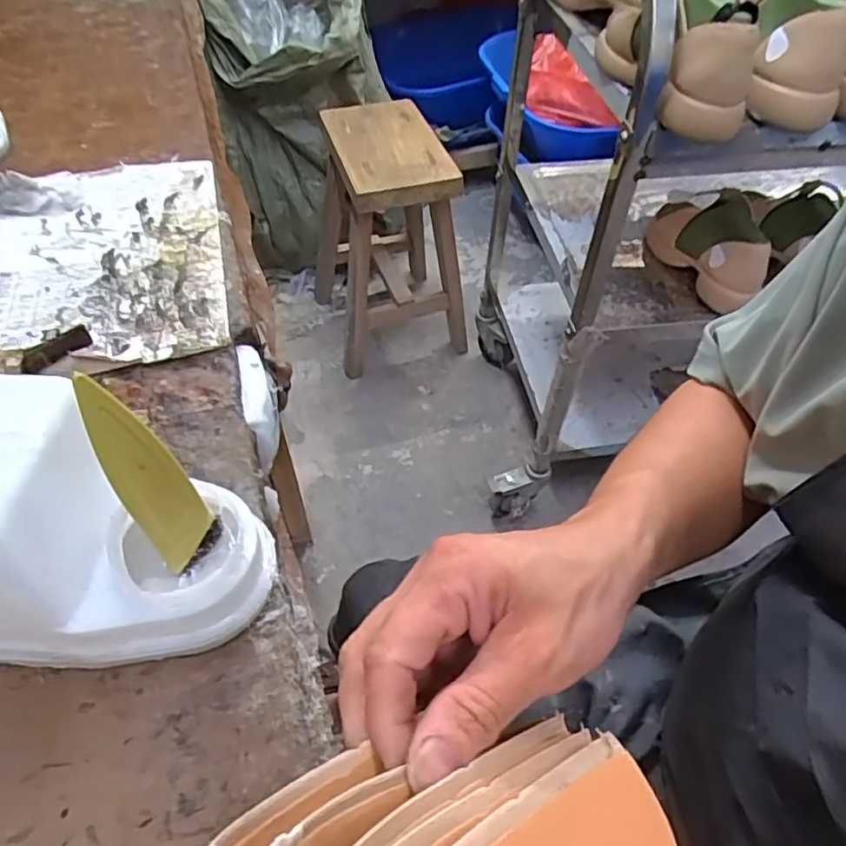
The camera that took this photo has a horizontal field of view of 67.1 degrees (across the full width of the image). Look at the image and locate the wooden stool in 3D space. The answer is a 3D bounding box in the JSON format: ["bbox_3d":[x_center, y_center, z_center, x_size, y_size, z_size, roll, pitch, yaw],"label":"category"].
[{"bbox_3d":[-0.078,-0.400,1.388,0.276,0.473,0.357,-13,52,-14],"label":"wooden stool"}]

